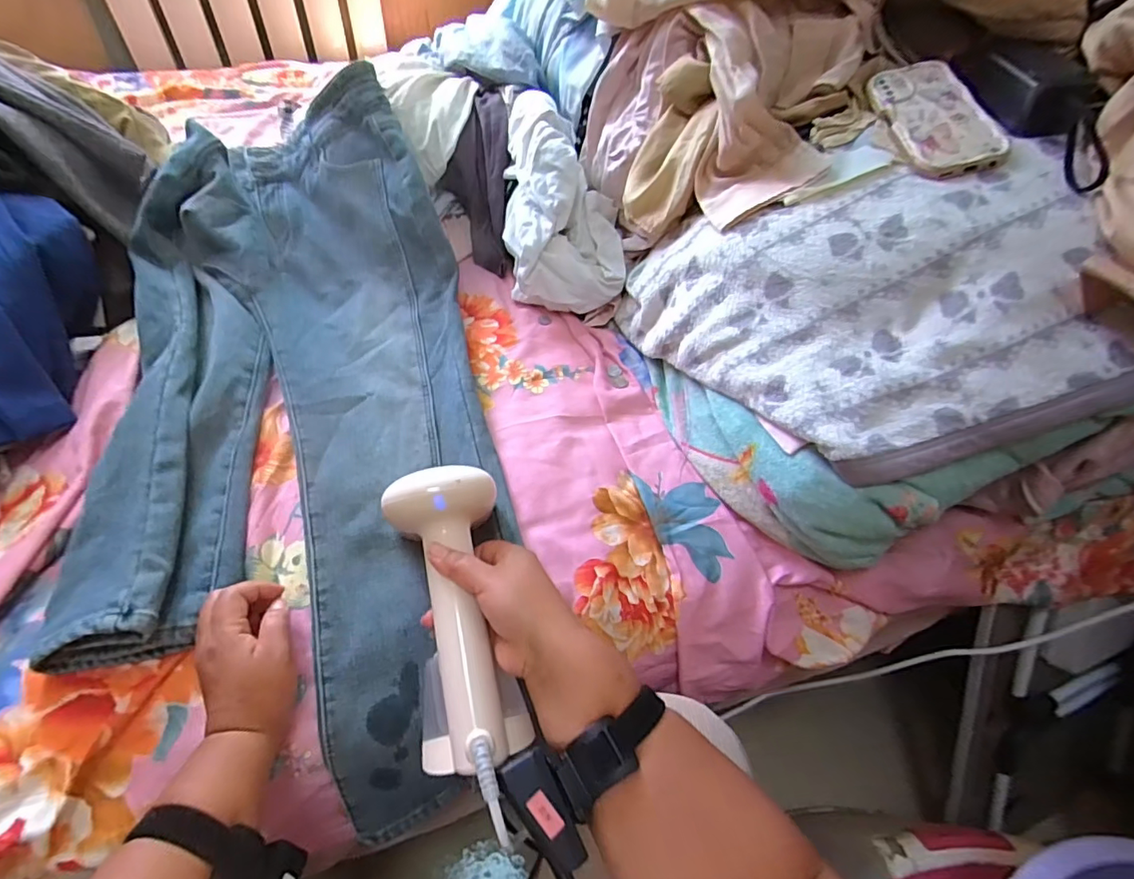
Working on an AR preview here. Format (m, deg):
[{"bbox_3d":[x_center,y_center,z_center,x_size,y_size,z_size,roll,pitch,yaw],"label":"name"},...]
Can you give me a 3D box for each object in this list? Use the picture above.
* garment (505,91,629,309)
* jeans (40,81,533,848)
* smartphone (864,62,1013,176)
[{"bbox_3d":[-0.016,-0.341,0.723,0.157,0.098,0.340,-10,83,-13],"label":"garment"},{"bbox_3d":[-0.287,-0.049,0.589,0.368,0.152,0.844,-9,63,-12],"label":"jeans"},{"bbox_3d":[0.381,-0.332,0.543,0.091,0.017,0.171,-10,59,9],"label":"smartphone"}]

